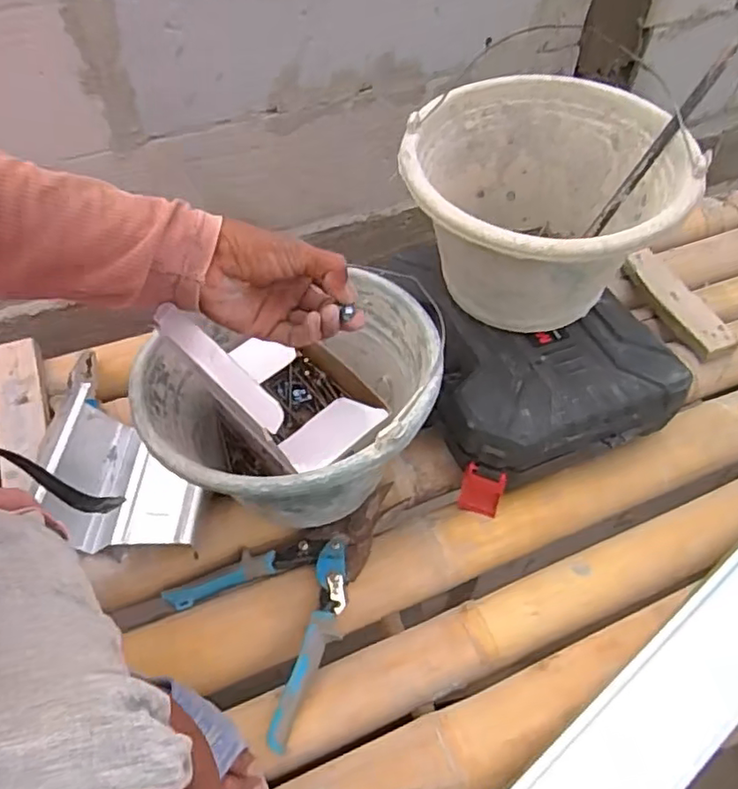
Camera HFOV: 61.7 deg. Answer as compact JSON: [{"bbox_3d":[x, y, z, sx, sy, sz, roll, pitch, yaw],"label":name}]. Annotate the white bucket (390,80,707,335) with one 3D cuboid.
[{"bbox_3d":[0.159,-0.168,0.602,0.245,0.158,0.243,-1,55,1],"label":"white bucket"}]

